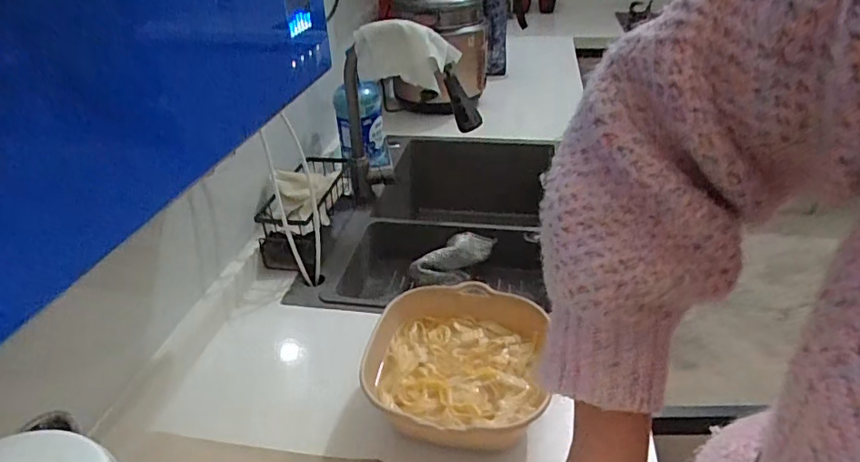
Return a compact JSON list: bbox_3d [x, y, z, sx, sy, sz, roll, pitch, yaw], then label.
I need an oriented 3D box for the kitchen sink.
[{"bbox_3d":[0.035,0.023,1.116,0.413,0.205,0.691,5,32,11],"label":"kitchen sink"}]

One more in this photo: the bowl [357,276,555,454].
[{"bbox_3d":[0.023,0.164,0.630,0.209,0.094,0.209,-2,32,1],"label":"bowl"}]

